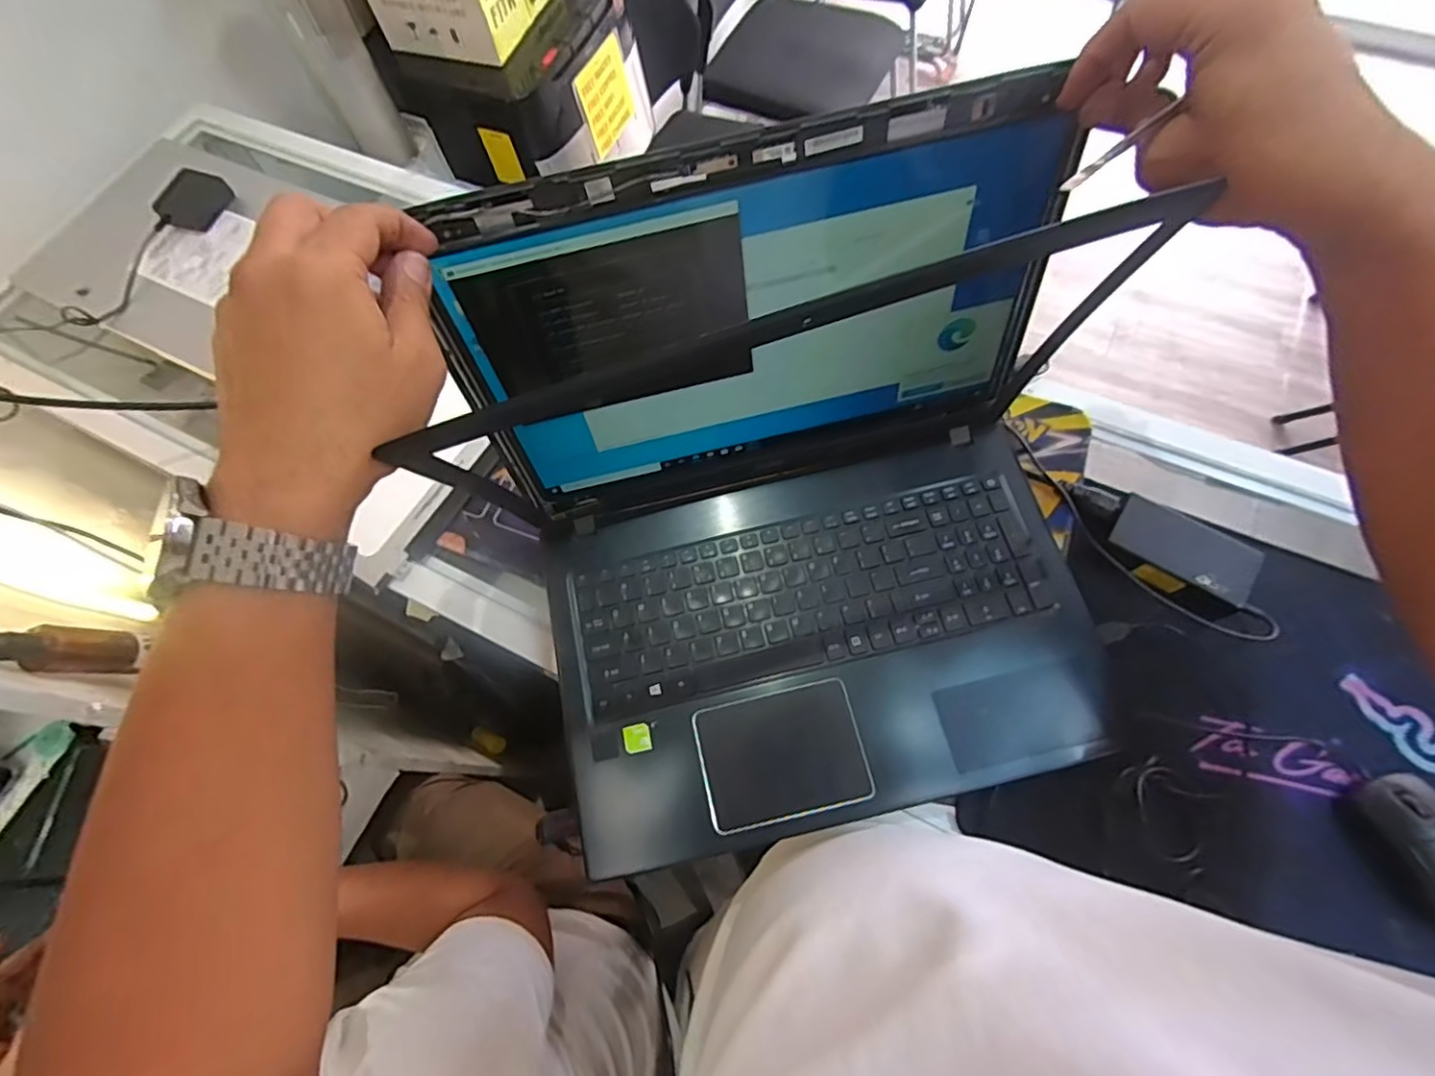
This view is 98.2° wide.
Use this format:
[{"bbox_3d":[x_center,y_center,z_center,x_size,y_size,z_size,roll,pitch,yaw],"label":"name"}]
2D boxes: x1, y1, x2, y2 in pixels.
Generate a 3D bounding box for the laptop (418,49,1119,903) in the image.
[{"bbox_3d":[0.067,-0.010,0.366,0.371,0.232,0.325,-12,69,-5],"label":"laptop"}]

